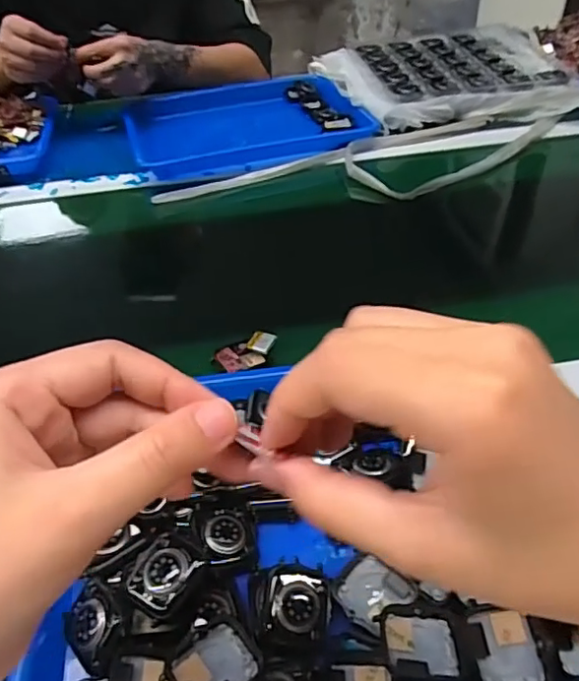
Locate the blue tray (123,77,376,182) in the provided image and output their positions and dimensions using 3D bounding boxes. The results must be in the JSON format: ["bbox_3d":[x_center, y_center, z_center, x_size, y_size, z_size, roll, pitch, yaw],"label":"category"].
[{"bbox_3d":[-0.064,-0.307,0.817,0.311,0.032,0.250,-14,44,-10],"label":"blue tray"}]

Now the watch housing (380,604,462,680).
[{"bbox_3d":[0.066,0.152,0.291,0.037,0.009,0.034,-1,43,3],"label":"watch housing"}]

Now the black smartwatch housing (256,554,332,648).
[{"bbox_3d":[0.002,0.143,0.312,0.040,0.013,0.041,-5,43,-1],"label":"black smartwatch housing"}]

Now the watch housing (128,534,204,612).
[{"bbox_3d":[-0.070,0.125,0.311,0.031,0.008,0.034,20,48,24],"label":"watch housing"}]

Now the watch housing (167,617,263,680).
[{"bbox_3d":[-0.036,0.159,0.280,0.040,0.009,0.032,-33,50,-28],"label":"watch housing"}]

